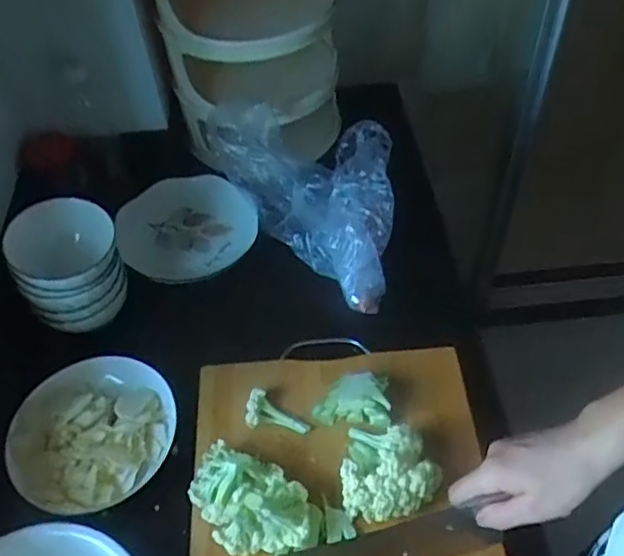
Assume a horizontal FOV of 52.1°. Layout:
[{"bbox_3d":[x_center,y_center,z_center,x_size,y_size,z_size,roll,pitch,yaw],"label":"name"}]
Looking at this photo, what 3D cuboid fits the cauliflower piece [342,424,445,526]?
[{"bbox_3d":[0.073,0.184,0.596,0.089,0.066,0.086,-2,51,2],"label":"cauliflower piece"}]

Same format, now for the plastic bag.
[{"bbox_3d":[0.041,-0.129,0.804,0.200,0.115,0.272,-33,56,-21],"label":"plastic bag"}]

